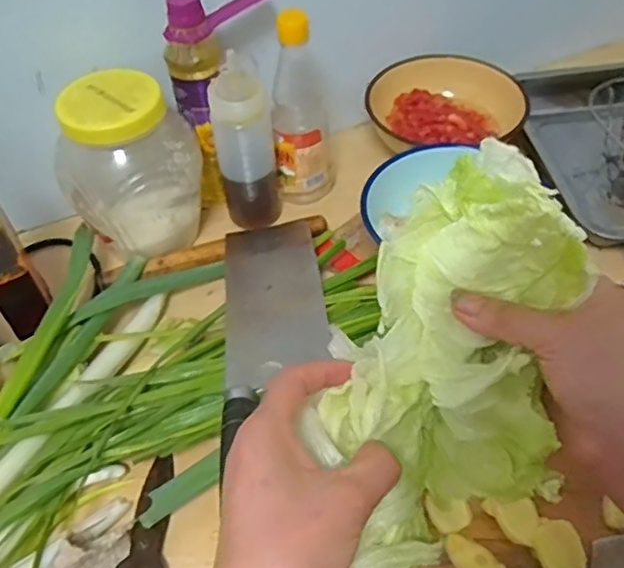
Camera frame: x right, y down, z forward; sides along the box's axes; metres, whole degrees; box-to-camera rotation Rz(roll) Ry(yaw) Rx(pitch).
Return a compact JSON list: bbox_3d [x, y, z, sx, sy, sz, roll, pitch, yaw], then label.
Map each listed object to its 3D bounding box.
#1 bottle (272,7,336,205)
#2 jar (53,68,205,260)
[{"bbox_3d":[-0.010,-0.178,0.641,0.061,0.207,0.071,-3,49,1],"label":"bottle"},{"bbox_3d":[-0.170,-0.110,0.594,0.108,0.155,0.102,-2,49,2],"label":"jar"}]

